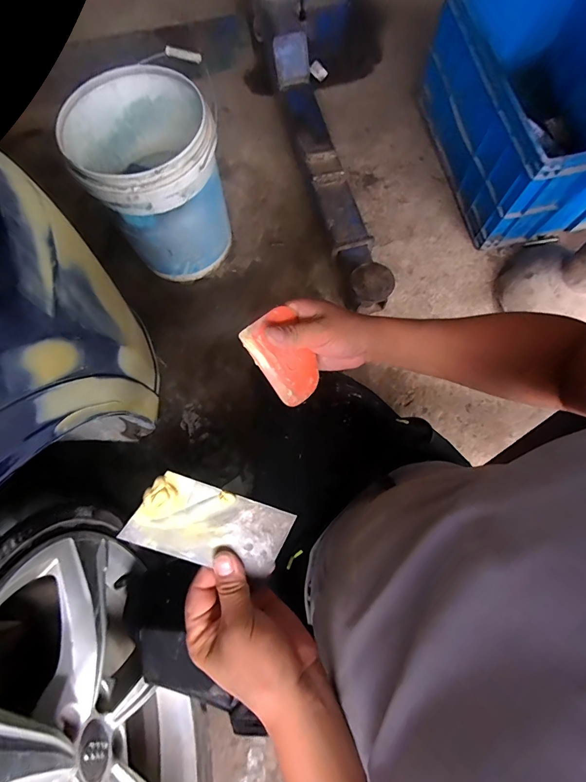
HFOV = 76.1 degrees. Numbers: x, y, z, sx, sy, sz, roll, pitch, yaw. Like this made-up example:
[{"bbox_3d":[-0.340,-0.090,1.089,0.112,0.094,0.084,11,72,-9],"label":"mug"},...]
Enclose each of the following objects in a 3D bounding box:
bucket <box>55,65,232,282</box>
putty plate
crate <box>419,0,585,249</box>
[{"bbox_3d":[-0.320,-0.494,0.912,0.285,0.342,0.313,0,71,1],"label":"bucket"},{"bbox_3d":[-0.068,0.113,0.306,0.122,0.009,0.071,22,104,-9],"label":"putty plate"},{"bbox_3d":[0.623,-0.741,0.962,0.383,0.373,0.633,-16,72,-4],"label":"crate"}]

